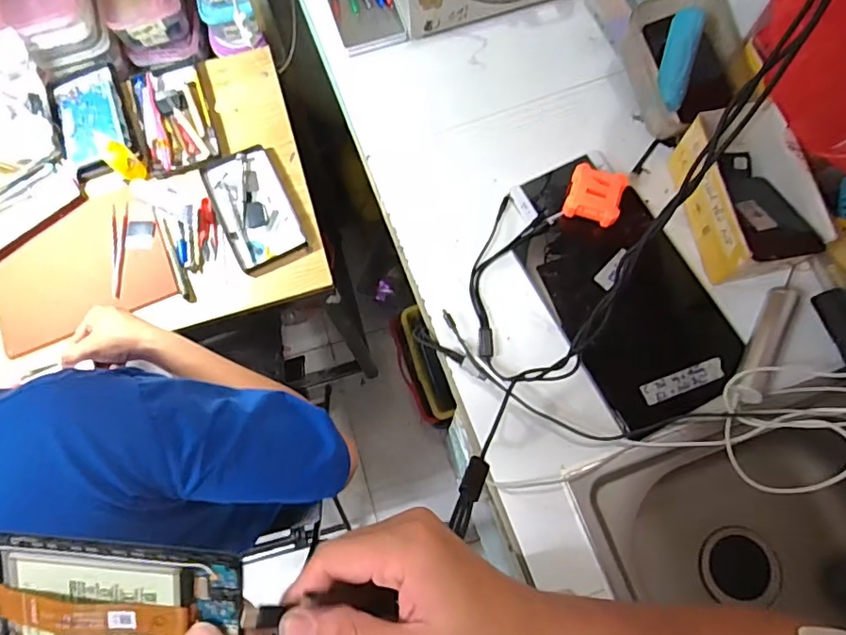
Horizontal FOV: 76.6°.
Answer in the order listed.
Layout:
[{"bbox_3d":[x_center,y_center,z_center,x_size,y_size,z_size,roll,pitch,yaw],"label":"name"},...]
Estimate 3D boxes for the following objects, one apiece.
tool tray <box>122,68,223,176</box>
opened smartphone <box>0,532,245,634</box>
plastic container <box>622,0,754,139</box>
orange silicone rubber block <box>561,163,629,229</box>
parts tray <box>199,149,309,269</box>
[{"bbox_3d":[-0.388,-0.313,0.831,0.112,0.024,0.182,-19,73,-5],"label":"tool tray"},{"bbox_3d":[-0.163,0.136,0.247,0.158,0.006,0.068,4,97,2],"label":"opened smartphone"},{"bbox_3d":[0.328,-0.322,0.679,0.114,0.097,0.167,-10,73,-2],"label":"plastic container"},{"bbox_3d":[0.217,-0.153,0.676,0.066,0.034,0.066,16,74,6],"label":"orange silicone rubber block"},{"bbox_3d":[-0.255,-0.165,0.806,0.105,0.014,0.184,-24,74,-6],"label":"parts tray"}]

